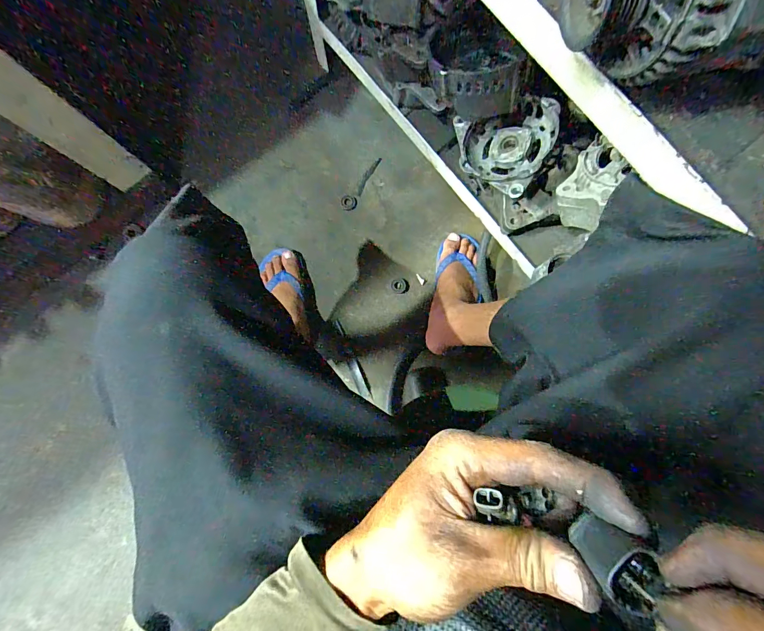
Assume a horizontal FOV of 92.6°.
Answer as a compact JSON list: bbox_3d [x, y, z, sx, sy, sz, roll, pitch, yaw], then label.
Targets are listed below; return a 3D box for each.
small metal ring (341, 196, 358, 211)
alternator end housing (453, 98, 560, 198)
[{"bbox_3d":[-0.069,-0.236,0.767,0.033,0.004,0.032,0,84,1],"label":"small metal ring"},{"bbox_3d":[0.182,-0.255,0.548,0.135,0.060,0.161,-50,54,2],"label":"alternator end housing"}]

